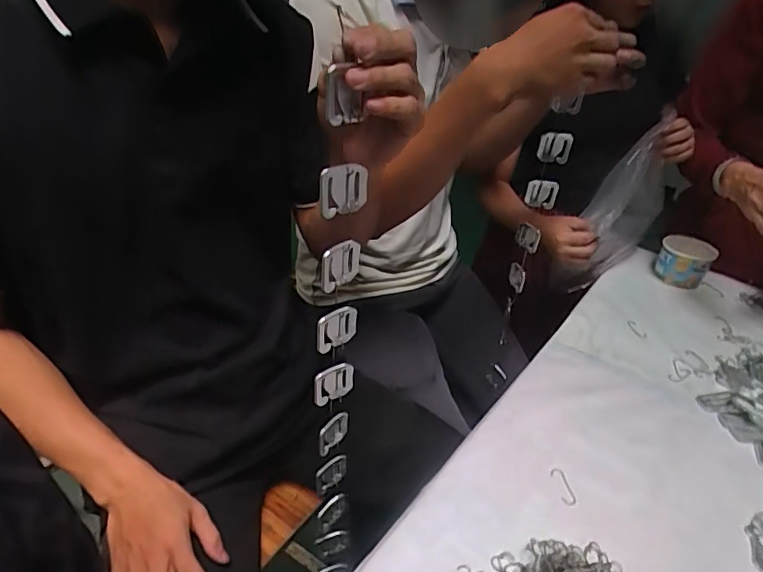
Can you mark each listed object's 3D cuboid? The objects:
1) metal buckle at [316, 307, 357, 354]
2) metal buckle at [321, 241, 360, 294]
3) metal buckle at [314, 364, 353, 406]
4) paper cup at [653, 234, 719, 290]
[{"bbox_3d":[-0.040,0.038,0.450,0.040,0.044,0.009,-23,42,-37],"label":"metal buckle"},{"bbox_3d":[-0.033,-0.018,0.419,0.008,0.047,0.040,34,49,27],"label":"metal buckle"},{"bbox_3d":[-0.045,0.092,0.485,0.039,0.044,0.004,-11,36,-25],"label":"metal buckle"},{"bbox_3d":[0.560,-0.041,0.962,0.090,0.081,0.075,22,35,25],"label":"paper cup"}]

